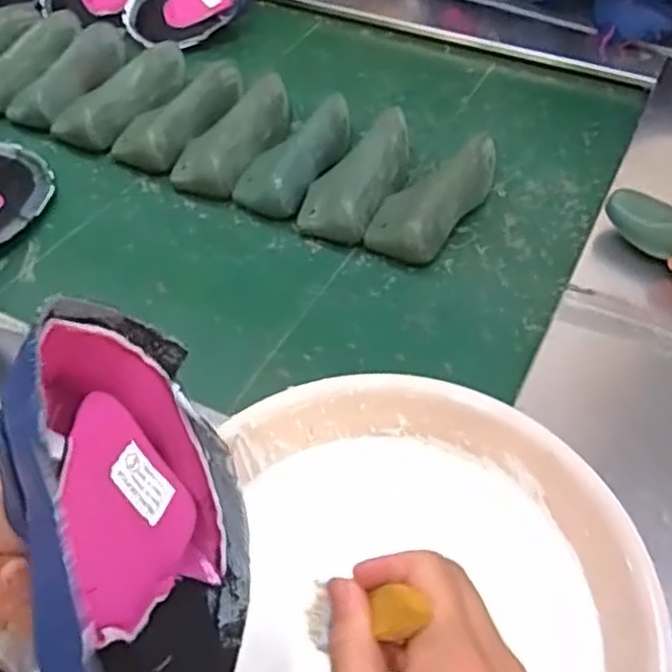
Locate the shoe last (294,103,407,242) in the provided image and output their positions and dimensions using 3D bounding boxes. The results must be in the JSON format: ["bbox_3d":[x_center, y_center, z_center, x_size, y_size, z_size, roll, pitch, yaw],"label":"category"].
[{"bbox_3d":[0.028,-0.204,0.873,0.092,0.061,0.206,19,52,16],"label":"shoe last"}]

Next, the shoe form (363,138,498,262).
[{"bbox_3d":[0.118,-0.176,0.840,0.094,0.063,0.206,27,54,21],"label":"shoe form"}]

